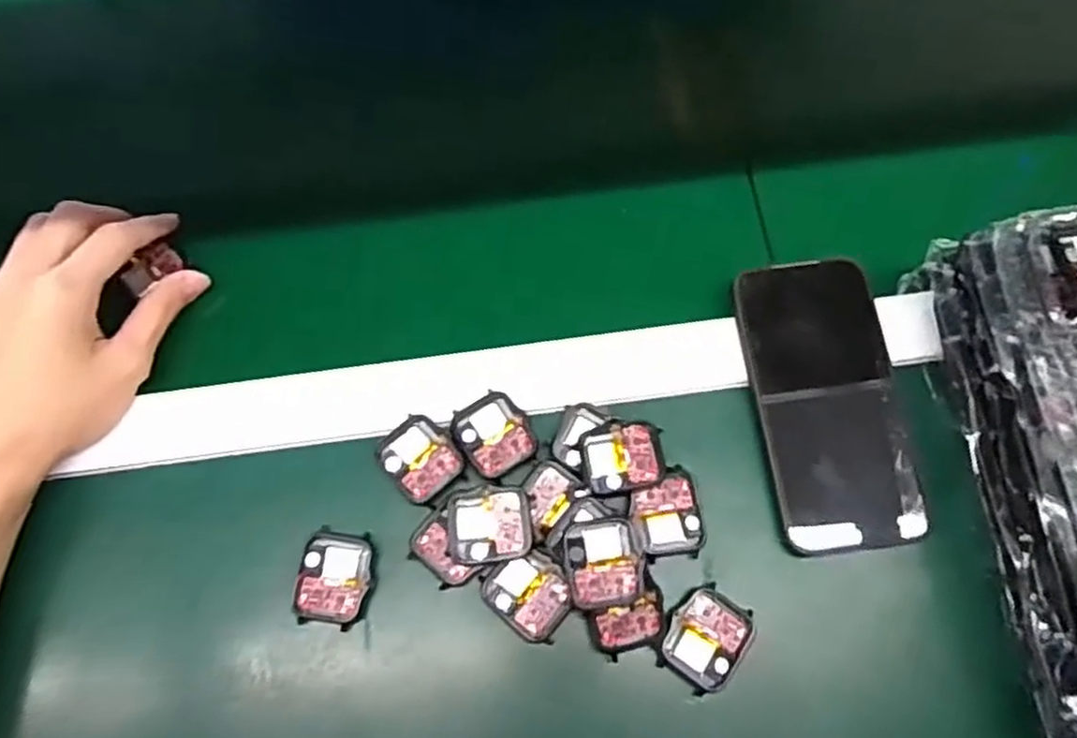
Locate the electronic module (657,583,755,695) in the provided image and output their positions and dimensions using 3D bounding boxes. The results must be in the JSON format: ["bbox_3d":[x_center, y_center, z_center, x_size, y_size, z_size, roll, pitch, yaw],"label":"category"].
[{"bbox_3d":[0.085,0.136,0.378,0.038,0.005,0.047,33,74,11],"label":"electronic module"}]

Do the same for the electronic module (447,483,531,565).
[{"bbox_3d":[-0.025,0.080,0.386,0.042,0.008,0.038,-5,71,-1],"label":"electronic module"}]

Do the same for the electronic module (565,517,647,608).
[{"bbox_3d":[0.034,0.096,0.373,0.038,0.010,0.042,-7,71,-2],"label":"electronic module"}]

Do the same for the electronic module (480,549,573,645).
[{"bbox_3d":[-0.004,0.114,0.382,0.042,0.008,0.037,40,76,13],"label":"electronic module"}]

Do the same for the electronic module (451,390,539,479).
[{"bbox_3d":[-0.024,0.035,0.410,0.038,0.004,0.043,-32,73,-10],"label":"electronic module"}]

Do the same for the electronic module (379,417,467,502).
[{"bbox_3d":[-0.064,0.048,0.406,0.037,0.004,0.044,-40,75,-12],"label":"electronic module"}]

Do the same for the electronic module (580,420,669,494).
[{"bbox_3d":[0.045,0.048,0.401,0.043,0.009,0.036,-9,71,-2],"label":"electronic module"}]

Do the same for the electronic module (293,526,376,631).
[{"bbox_3d":[-0.105,0.108,0.388,0.037,0.008,0.047,8,71,4],"label":"electronic module"}]

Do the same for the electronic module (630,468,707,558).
[{"bbox_3d":[0.069,0.076,0.397,0.038,0.008,0.044,0,71,1],"label":"electronic module"}]

